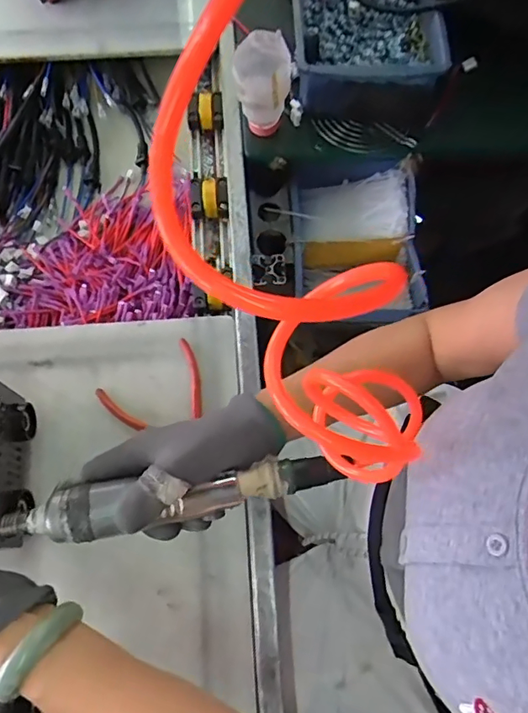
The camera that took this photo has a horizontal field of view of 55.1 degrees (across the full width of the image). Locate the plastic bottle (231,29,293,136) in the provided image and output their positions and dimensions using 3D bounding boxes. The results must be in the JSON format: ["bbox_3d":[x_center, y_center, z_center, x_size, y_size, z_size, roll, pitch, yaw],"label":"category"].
[{"bbox_3d":[-0.004,-0.320,0.611,0.065,0.105,0.070,0,70,-1],"label":"plastic bottle"}]

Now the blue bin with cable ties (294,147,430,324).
[{"bbox_3d":[0.121,-0.152,0.676,0.158,0.098,0.208,-2,70,-2],"label":"blue bin with cable ties"}]

